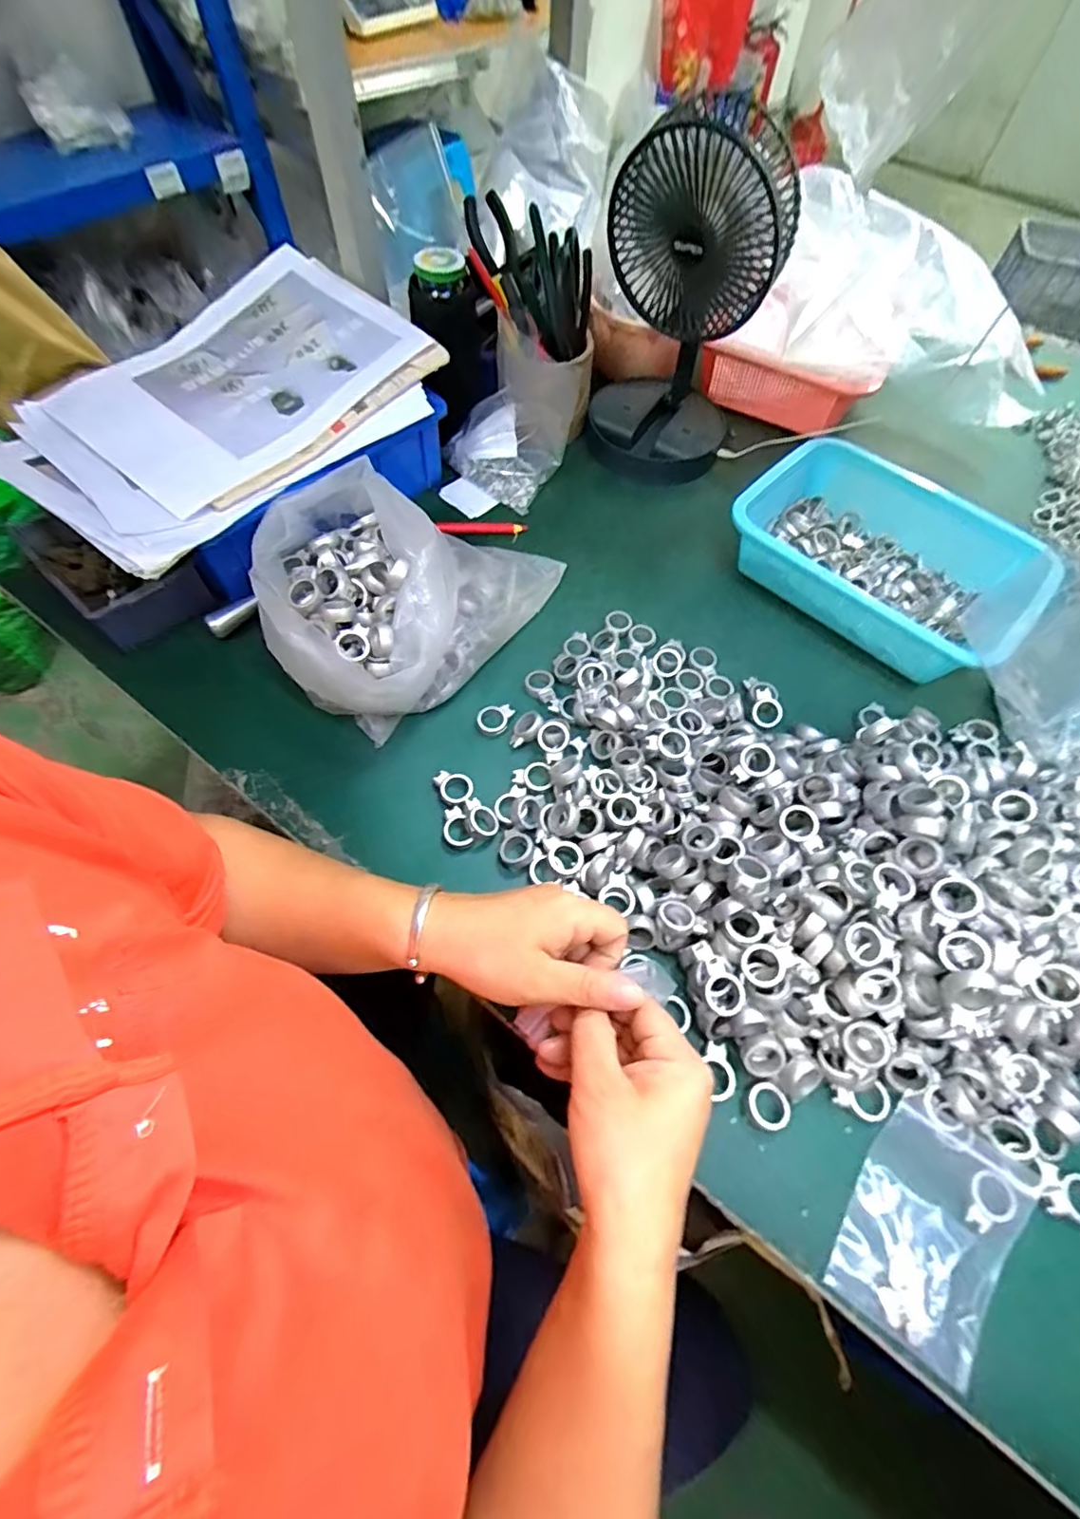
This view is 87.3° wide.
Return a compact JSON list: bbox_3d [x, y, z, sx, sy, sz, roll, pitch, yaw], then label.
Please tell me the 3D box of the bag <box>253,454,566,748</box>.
[{"bbox_3d":[-0.129,-0.172,0.516,0.209,0.097,0.264,33,64,14],"label":"bag"}]

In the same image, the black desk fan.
[{"bbox_3d":[0.142,-0.449,0.578,0.151,0.279,0.123,13,61,4],"label":"black desk fan"}]

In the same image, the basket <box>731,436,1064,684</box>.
[{"bbox_3d":[0.344,-0.204,0.573,0.269,0.077,0.212,39,66,17],"label":"basket"}]

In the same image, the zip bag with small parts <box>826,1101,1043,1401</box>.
[{"bbox_3d":[0.229,0.278,0.332,0.080,0.013,0.113,35,65,15],"label":"zip bag with small parts"}]

